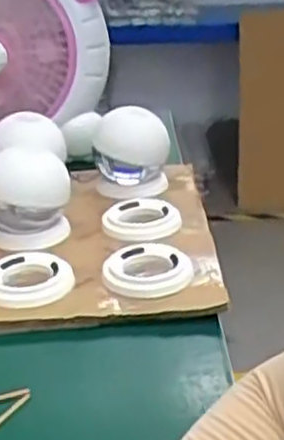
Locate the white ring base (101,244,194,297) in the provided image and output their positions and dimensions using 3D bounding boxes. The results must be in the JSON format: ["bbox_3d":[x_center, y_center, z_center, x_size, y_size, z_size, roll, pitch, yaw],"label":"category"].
[{"bbox_3d":[0.005,0.041,0.629,0.071,0.016,0.075,1,25,7],"label":"white ring base"}]

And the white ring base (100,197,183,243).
[{"bbox_3d":[-0.005,0.002,0.710,0.076,0.017,0.067,18,31,36],"label":"white ring base"}]

